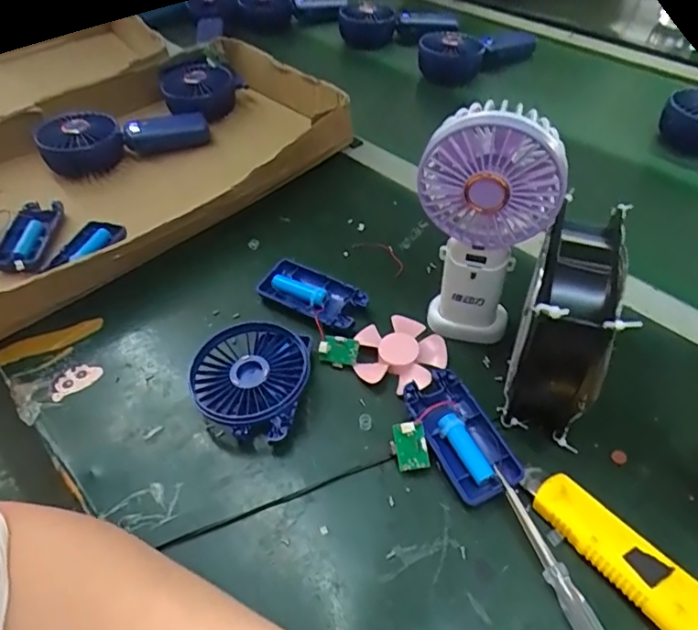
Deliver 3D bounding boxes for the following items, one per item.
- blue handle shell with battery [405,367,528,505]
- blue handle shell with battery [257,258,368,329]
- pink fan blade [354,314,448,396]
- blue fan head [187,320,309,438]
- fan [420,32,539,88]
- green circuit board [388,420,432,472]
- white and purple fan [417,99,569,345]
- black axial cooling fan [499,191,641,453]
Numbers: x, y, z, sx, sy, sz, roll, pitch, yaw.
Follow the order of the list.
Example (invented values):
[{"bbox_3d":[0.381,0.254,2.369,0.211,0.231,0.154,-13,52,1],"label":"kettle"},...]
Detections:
[{"bbox_3d":[0.075,0.082,0.371,0.047,0.019,0.091,-21,50,-15],"label":"blue handle shell with battery"},{"bbox_3d":[-0.032,-0.018,0.469,0.089,0.015,0.047,26,55,25],"label":"blue handle shell with battery"},{"bbox_3d":[0.038,0.028,0.426,0.071,0.014,0.067,-2,48,2],"label":"pink fan blade"},{"bbox_3d":[-0.071,0.046,0.407,0.081,0.031,0.089,-2,48,2],"label":"blue fan head"},{"bbox_3d":[0.192,-0.383,0.793,0.173,0.067,0.073,-22,50,-16],"label":"fan"},{"bbox_3d":[0.040,0.088,0.363,0.023,0.005,0.031,-13,79,9],"label":"green circuit board"},{"bbox_3d":[0.091,-0.058,0.381,0.086,0.179,0.053,2,48,5],"label":"white and purple fan"},{"bbox_3d":[0.142,0.007,0.366,0.051,0.116,0.112,11,49,13],"label":"black axial cooling fan"}]

